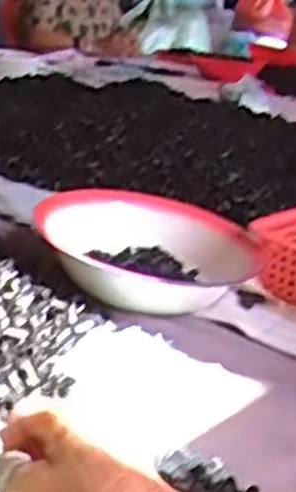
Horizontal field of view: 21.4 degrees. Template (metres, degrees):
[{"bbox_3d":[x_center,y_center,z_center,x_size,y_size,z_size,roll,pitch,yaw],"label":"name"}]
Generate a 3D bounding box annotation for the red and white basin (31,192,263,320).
[{"bbox_3d":[-0.001,0.006,0.898,0.195,0.081,0.264,21,23,33],"label":"red and white basin"}]

